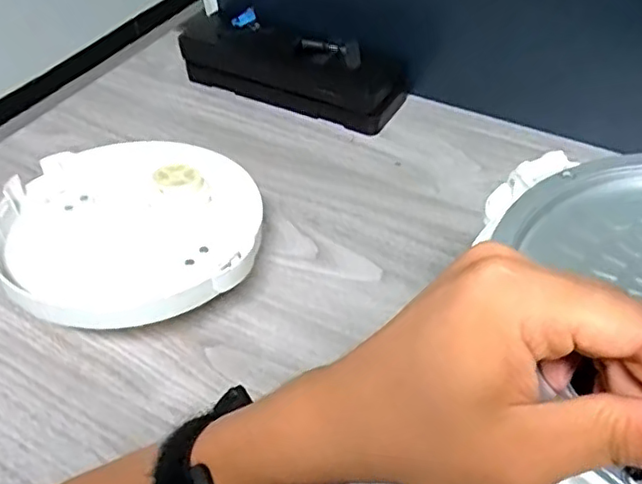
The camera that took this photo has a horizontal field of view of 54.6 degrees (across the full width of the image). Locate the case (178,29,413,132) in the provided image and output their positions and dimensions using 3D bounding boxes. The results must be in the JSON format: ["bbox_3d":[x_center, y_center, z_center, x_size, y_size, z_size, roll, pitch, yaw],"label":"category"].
[{"bbox_3d":[-0.034,-0.182,0.668,0.239,0.062,0.074,17,49,17],"label":"case"}]

